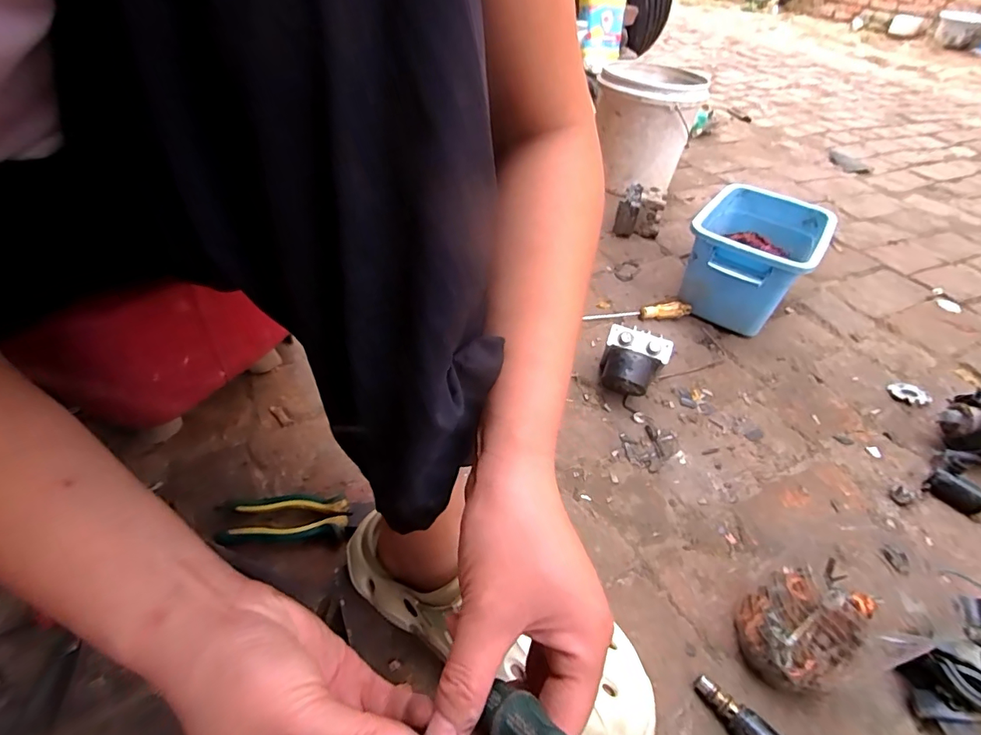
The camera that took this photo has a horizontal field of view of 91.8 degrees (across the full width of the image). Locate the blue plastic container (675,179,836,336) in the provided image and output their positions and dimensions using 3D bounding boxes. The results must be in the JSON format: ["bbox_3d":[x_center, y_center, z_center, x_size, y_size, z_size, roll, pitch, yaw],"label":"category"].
[{"bbox_3d":[0.473,-0.199,0.875,0.191,0.149,0.292,31,49,25],"label":"blue plastic container"}]

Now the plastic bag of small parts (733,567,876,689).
[{"bbox_3d":[0.282,0.232,0.432,0.084,0.104,0.078,-24,51,-28],"label":"plastic bag of small parts"}]

